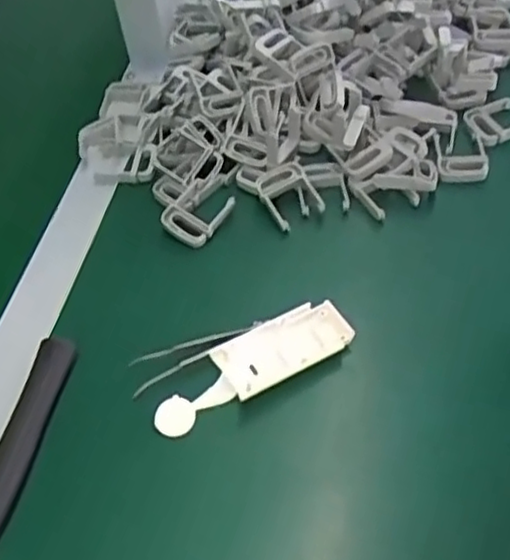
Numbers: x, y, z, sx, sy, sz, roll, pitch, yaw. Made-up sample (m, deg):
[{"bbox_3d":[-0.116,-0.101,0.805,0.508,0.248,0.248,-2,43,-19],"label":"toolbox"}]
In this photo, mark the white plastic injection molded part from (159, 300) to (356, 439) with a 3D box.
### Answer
[{"bbox_3d":[-0.002,0.053,0.437,0.133,0.020,0.044,-23,53,-12],"label":"white plastic injection molded part"}]

